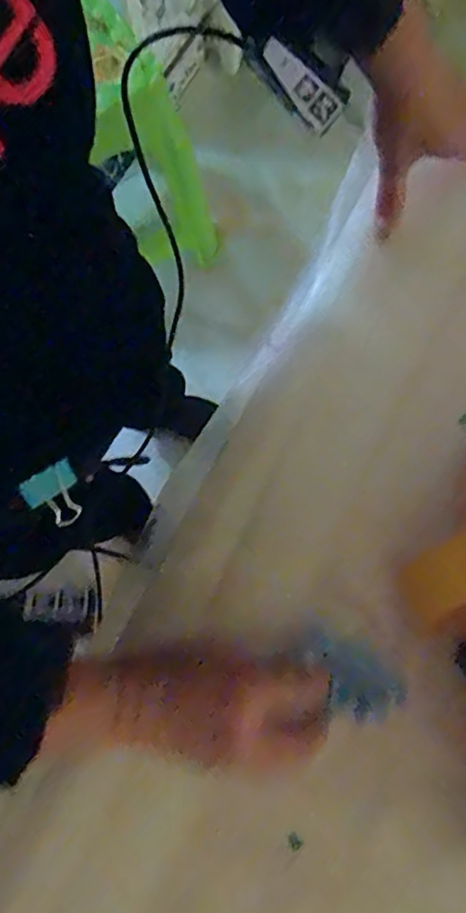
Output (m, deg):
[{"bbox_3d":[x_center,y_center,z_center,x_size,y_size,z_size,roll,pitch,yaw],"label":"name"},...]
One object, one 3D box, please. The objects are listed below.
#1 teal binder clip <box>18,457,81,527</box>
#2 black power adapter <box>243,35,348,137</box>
[{"bbox_3d":[-0.109,0.024,0.370,0.033,0.016,0.039,-38,108,-16],"label":"teal binder clip"},{"bbox_3d":[0.038,-0.235,0.373,0.069,0.023,0.017,32,78,-20],"label":"black power adapter"}]

